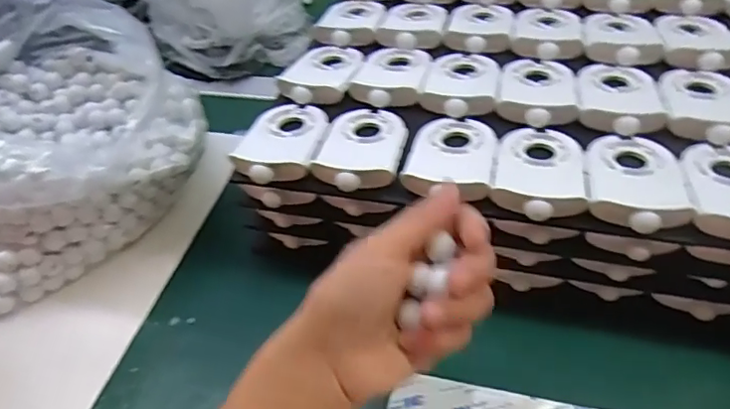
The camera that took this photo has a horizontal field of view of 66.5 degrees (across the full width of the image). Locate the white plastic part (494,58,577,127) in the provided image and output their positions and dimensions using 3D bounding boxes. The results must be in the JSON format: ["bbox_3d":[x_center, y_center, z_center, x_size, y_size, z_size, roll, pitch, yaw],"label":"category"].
[{"bbox_3d":[0.134,-0.092,0.430,0.057,0.009,0.088,8,48,13],"label":"white plastic part"}]

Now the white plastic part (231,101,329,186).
[{"bbox_3d":[-0.060,-0.051,0.417,0.058,0.012,0.089,5,47,11],"label":"white plastic part"}]

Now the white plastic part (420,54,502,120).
[{"bbox_3d":[0.079,-0.103,0.446,0.057,0.011,0.090,8,48,14],"label":"white plastic part"}]

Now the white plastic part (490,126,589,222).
[{"bbox_3d":[0.117,-0.024,0.373,0.057,0.012,0.089,9,48,14],"label":"white plastic part"}]

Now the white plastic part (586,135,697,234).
[{"bbox_3d":[0.175,-0.019,0.359,0.058,0.012,0.089,7,48,12],"label":"white plastic part"}]

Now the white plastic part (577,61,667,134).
[{"bbox_3d":[0.192,-0.086,0.419,0.058,0.011,0.089,7,48,12],"label":"white plastic part"}]

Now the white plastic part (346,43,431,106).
[{"bbox_3d":[0.023,-0.114,0.465,0.058,0.012,0.091,7,48,13],"label":"white plastic part"}]

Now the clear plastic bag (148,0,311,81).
[{"bbox_3d":[-0.161,-0.237,0.649,0.164,0.126,0.112,-16,47,-9],"label":"clear plastic bag"}]

